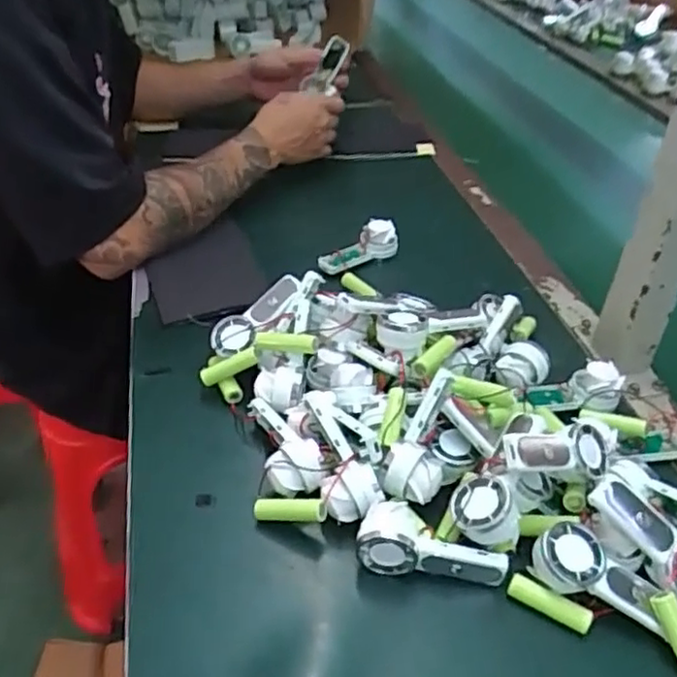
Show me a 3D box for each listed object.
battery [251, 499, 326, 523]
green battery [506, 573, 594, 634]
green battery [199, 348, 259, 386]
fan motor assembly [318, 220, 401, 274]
[{"bbox_3d":[-0.033,0.116,0.458,0.054,0.011,0.012,-5,35,22],"label":"battery"},{"bbox_3d":[0.130,0.162,0.419,0.051,0.012,0.015,22,43,23],"label":"green battery"},{"bbox_3d":[-0.090,0.023,0.559,0.050,0.014,0.012,-25,41,5],"label":"green battery"},{"bbox_3d":[0.021,-0.097,0.718,0.088,0.040,0.027,-16,42,-22],"label":"fan motor assembly"}]

